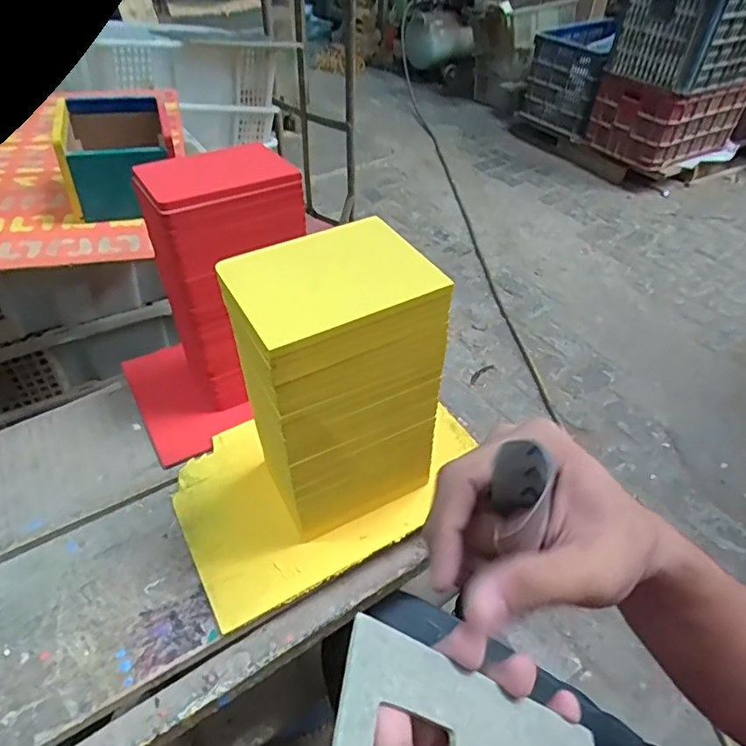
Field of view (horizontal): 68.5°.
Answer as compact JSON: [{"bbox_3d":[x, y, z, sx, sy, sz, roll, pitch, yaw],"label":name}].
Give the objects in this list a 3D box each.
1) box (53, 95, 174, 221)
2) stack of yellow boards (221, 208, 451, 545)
[{"bbox_3d":[-0.339,-0.291,0.735,0.131,0.097,0.161,-14,46,-15],"label":"box"},{"bbox_3d":[-0.025,0.019,0.468,0.141,0.254,0.096,-19,47,-20],"label":"stack of yellow boards"}]

